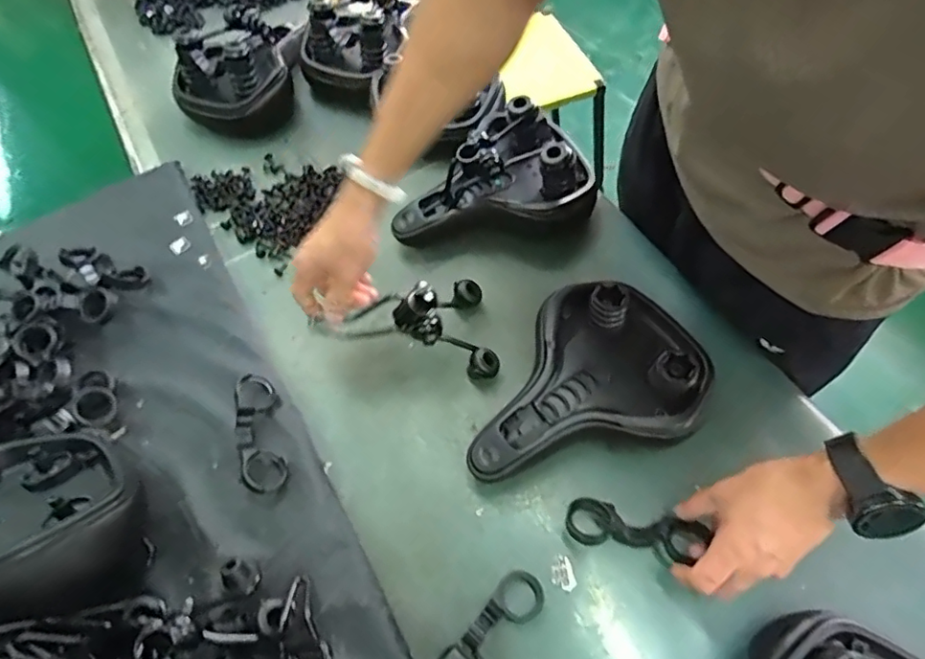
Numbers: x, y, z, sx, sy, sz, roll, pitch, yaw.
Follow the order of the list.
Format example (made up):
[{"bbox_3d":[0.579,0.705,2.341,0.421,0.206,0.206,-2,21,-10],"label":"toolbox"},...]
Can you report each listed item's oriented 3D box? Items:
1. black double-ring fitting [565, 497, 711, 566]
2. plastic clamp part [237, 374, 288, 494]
[{"bbox_3d":[0.152,0.181,0.498,0.115,0.029,0.040,9,58,6],"label":"black double-ring fitting"},{"bbox_3d":[-0.207,0.105,0.559,0.041,0.033,0.127,-15,59,-9],"label":"plastic clamp part"}]

